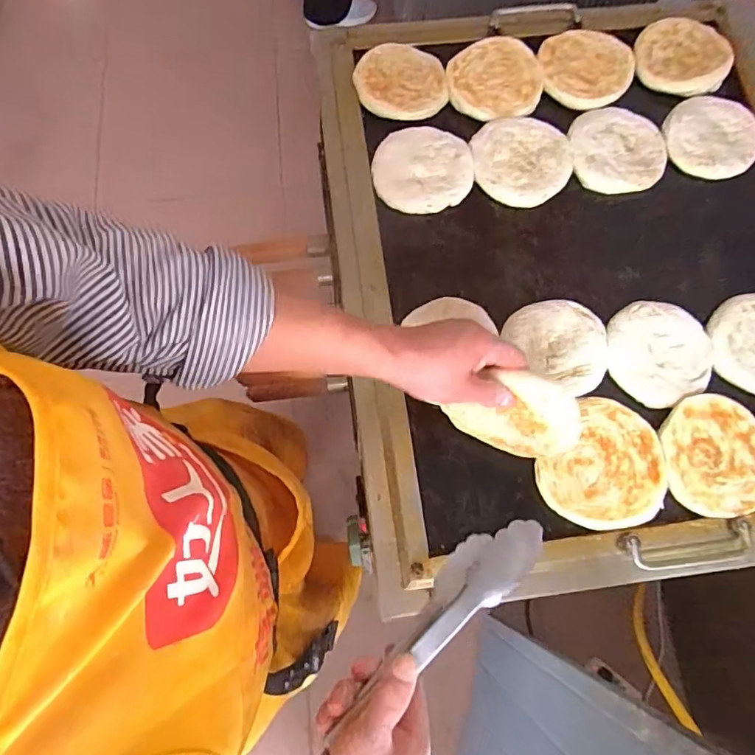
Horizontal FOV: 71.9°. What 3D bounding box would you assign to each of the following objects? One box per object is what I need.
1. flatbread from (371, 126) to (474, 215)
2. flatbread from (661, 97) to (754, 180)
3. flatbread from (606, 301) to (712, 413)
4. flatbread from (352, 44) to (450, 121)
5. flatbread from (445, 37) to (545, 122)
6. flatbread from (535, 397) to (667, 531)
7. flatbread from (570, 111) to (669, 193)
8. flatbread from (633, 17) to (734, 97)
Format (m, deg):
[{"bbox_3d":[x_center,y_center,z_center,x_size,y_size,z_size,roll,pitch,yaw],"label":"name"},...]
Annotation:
[{"bbox_3d":[0.059,-0.271,0.676,0.125,0.015,0.120,-5,73,-2],"label":"flatbread"},{"bbox_3d":[0.437,-0.312,0.673,0.122,0.013,0.107,-4,73,-2],"label":"flatbread"},{"bbox_3d":[0.323,-0.030,0.599,0.117,0.014,0.114,0,73,-1],"label":"flatbread"},{"bbox_3d":[0.033,-0.397,0.702,0.122,0.020,0.105,35,76,9],"label":"flatbread"},{"bbox_3d":[0.160,-0.401,0.699,0.127,0.013,0.120,0,73,-1],"label":"flatbread"},{"bbox_3d":[0.239,0.091,0.560,0.132,0.011,0.135,-4,73,-2],"label":"flatbread"},{"bbox_3d":[0.313,-0.298,0.672,0.122,0.011,0.116,0,75,-1],"label":"flatbread"},{"bbox_3d":[0.412,-0.436,0.701,0.121,0.014,0.125,0,73,-1],"label":"flatbread"}]

